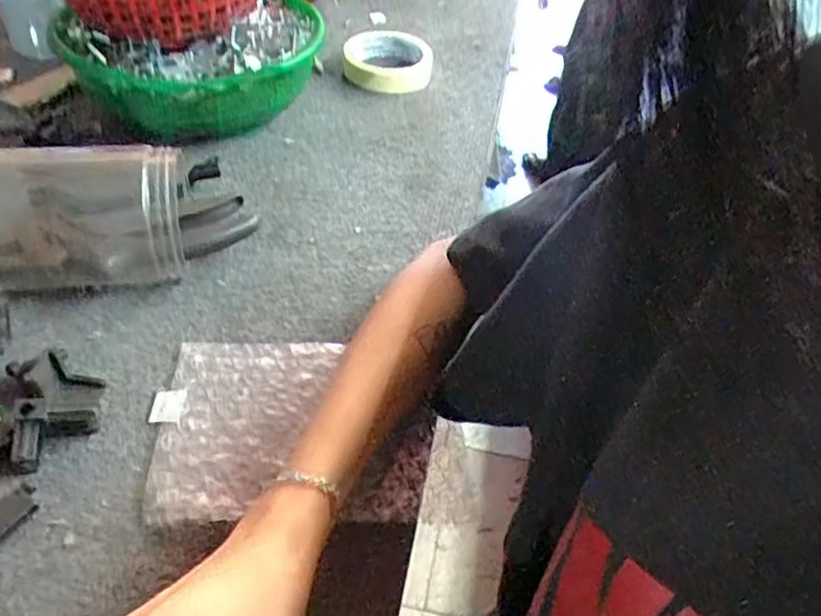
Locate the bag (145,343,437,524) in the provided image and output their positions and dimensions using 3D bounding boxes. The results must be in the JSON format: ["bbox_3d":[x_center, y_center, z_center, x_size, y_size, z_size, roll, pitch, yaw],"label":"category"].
[{"bbox_3d":[-0.069,0.067,0.394,0.157,0.009,0.124,1,44,-4],"label":"bag"}]

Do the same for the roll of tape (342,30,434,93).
[{"bbox_3d":[-0.026,-0.272,0.729,0.095,0.031,0.095,-2,44,-7],"label":"roll of tape"}]

